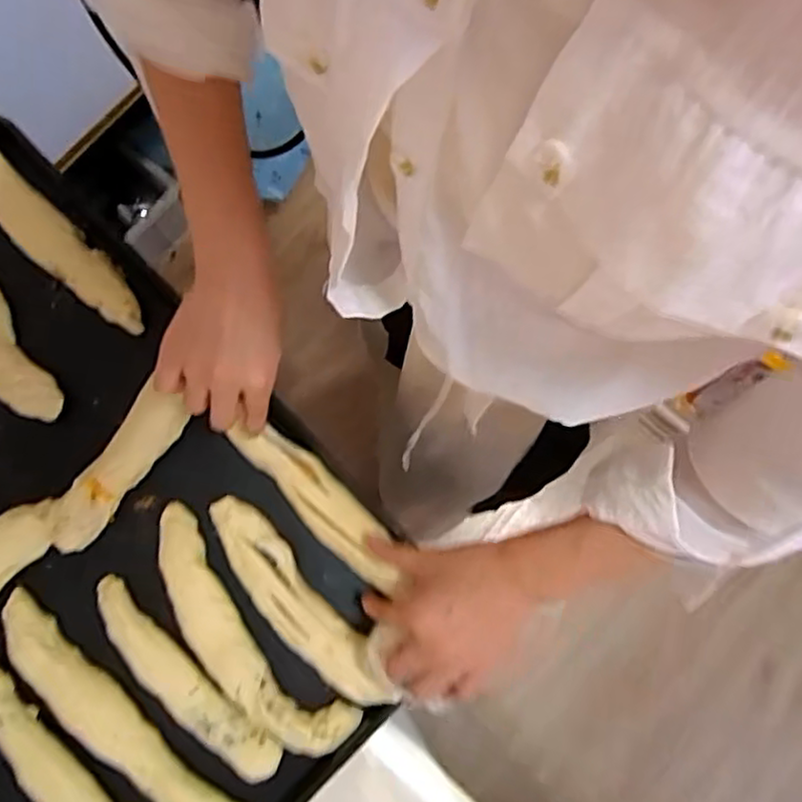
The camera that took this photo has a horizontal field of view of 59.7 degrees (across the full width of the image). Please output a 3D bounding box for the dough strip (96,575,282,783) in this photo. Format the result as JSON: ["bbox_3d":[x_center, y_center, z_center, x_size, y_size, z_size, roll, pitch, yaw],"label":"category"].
[{"bbox_3d":[-0.171,0.215,0.535,0.192,0.019,0.036,42,81,6],"label":"dough strip"}]

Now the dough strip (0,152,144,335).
[{"bbox_3d":[-0.295,-0.136,0.592,0.209,0.020,0.043,43,81,6],"label":"dough strip"}]

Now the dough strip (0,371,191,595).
[{"bbox_3d":[-0.297,0.104,0.552,0.302,0.020,0.067,-38,82,-5],"label":"dough strip"}]

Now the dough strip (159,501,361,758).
[{"bbox_3d":[-0.126,0.183,0.541,0.061,0.019,0.221,-42,83,-8],"label":"dough strip"}]

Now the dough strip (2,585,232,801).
[{"bbox_3d":[-0.216,0.245,0.525,0.251,0.018,0.039,41,81,6],"label":"dough strip"}]

